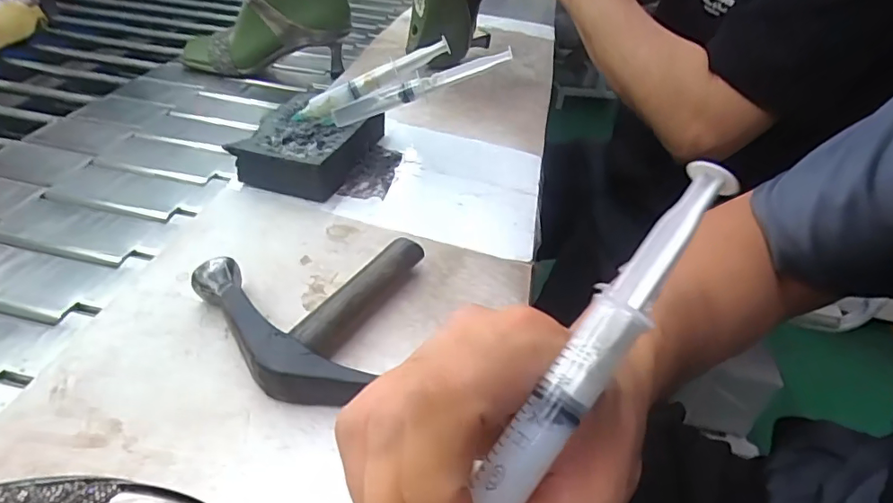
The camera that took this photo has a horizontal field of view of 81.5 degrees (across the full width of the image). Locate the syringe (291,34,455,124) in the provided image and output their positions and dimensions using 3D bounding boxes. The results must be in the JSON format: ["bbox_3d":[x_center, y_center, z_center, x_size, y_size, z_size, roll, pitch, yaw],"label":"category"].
[{"bbox_3d":[-0.066,-0.146,0.443,0.145,0.016,0.013,-25,36,5],"label":"syringe"}]

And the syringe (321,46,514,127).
[{"bbox_3d":[-0.025,-0.136,0.431,0.163,0.018,0.017,-18,34,7],"label":"syringe"}]

